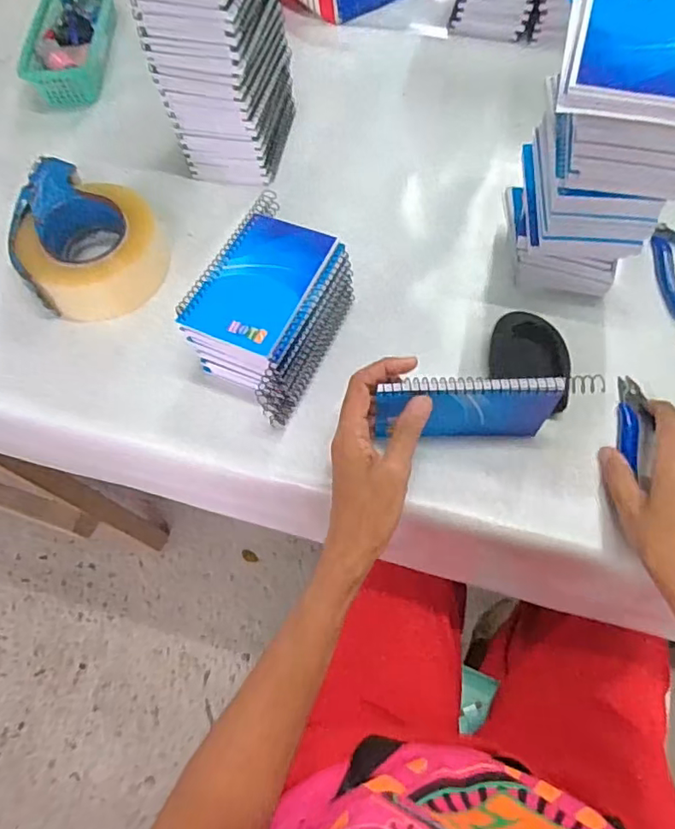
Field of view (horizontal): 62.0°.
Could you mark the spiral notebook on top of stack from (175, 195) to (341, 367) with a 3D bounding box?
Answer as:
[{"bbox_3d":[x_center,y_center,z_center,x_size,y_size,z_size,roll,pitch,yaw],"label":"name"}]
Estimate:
[{"bbox_3d":[-0.059,-0.120,0.466,0.088,0.010,0.153,21,66,13],"label":"spiral notebook on top of stack"}]

